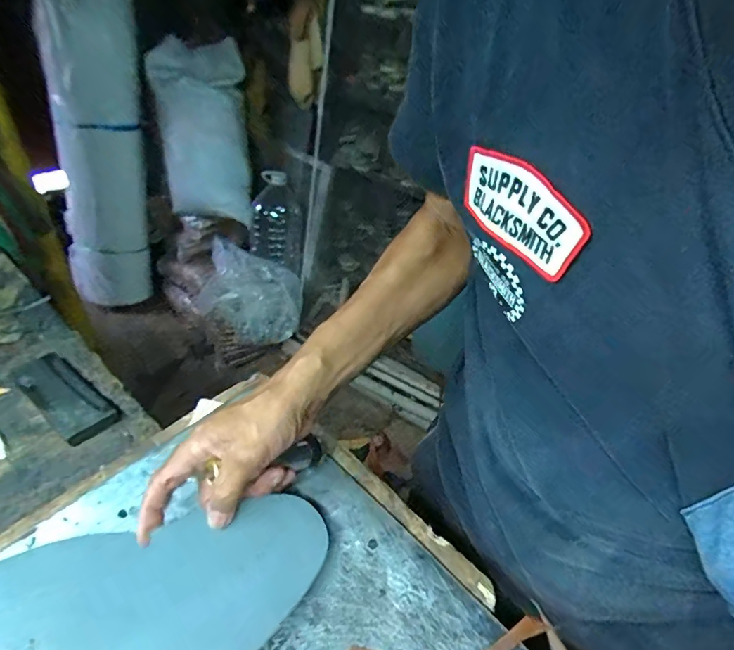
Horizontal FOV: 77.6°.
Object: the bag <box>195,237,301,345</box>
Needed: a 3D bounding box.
[{"bbox_3d":[-0.465,-0.126,1.735,0.423,0.245,0.281,32,44,29],"label":"bag"}]

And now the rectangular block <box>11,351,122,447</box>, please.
[{"bbox_3d":[-0.343,0.074,0.513,0.160,0.013,0.055,29,43,27],"label":"rectangular block"}]

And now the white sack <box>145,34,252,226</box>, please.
[{"bbox_3d":[-0.622,-0.699,1.749,0.323,0.594,0.348,-4,39,-13],"label":"white sack"}]

